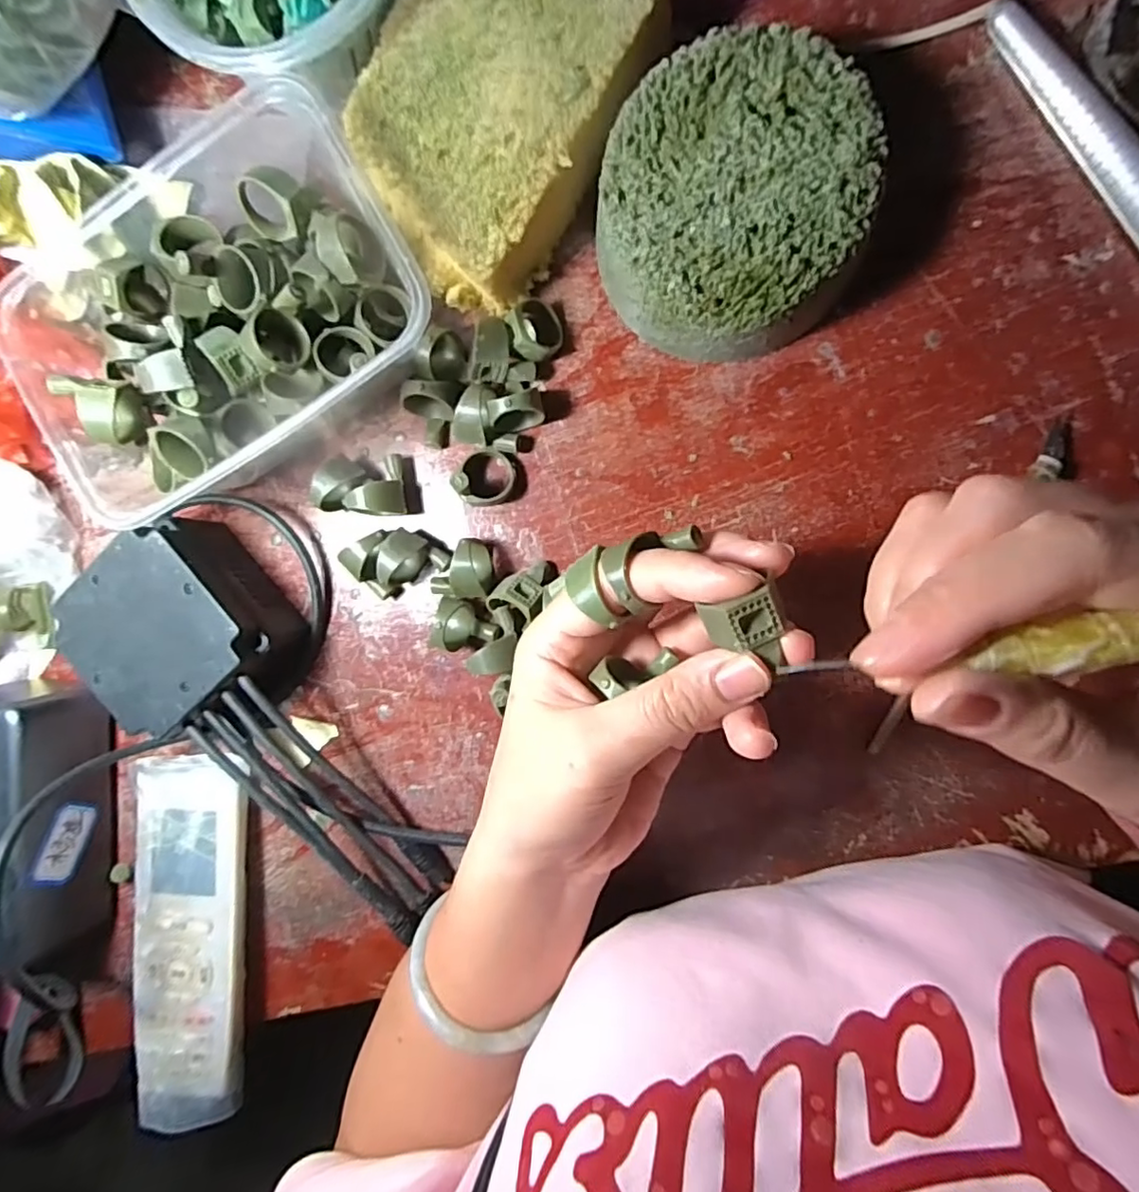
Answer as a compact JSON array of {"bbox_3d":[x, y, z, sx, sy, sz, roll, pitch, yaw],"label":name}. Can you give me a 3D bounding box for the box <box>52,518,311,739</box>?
[{"bbox_3d":[-0.176,0.017,0.287,0.079,0.051,0.087,-41,88,10],"label":"box"}]

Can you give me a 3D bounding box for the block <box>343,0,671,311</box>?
[{"bbox_3d":[-0.028,-0.195,0.252,0.094,0.044,0.135,34,99,4],"label":"block"}]

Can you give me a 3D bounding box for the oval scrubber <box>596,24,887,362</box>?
[{"bbox_3d":[0.063,-0.151,0.242,0.100,0.044,0.100,-16,93,10],"label":"oval scrubber"}]

